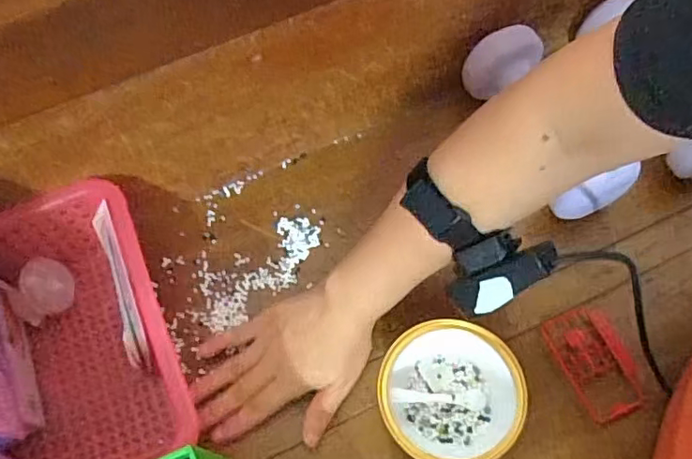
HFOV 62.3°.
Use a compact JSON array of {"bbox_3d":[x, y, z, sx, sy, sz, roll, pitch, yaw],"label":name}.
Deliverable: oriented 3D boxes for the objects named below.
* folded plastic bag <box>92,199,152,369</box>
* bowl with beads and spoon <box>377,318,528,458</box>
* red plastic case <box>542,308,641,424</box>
[{"bbox_3d":[-0.173,0.044,0.443,0.017,0.018,0.127,-17,85,-5],"label":"folded plastic bag"},{"bbox_3d":[0.074,0.121,0.419,0.099,0.055,0.095,-1,65,2],"label":"bowl with beads and spoon"},{"bbox_3d":[0.196,0.102,0.449,0.052,0.008,0.083,-21,66,-7],"label":"red plastic case"}]

